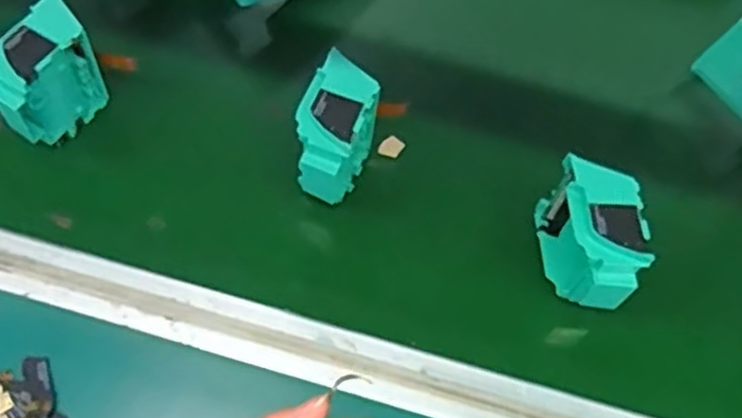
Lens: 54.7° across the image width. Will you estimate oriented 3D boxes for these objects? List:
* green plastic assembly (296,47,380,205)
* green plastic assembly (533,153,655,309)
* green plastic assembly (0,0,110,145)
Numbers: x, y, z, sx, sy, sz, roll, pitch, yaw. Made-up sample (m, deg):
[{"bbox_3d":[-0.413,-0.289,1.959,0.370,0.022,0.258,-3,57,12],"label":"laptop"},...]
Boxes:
[{"bbox_3d":[-0.024,-0.045,0.465,0.045,0.078,0.077,16,61,1],"label":"green plastic assembly"},{"bbox_3d":[0.134,0.019,0.448,0.042,0.075,0.082,3,61,-6],"label":"green plastic assembly"},{"bbox_3d":[-0.210,-0.085,0.468,0.042,0.077,0.078,30,62,9],"label":"green plastic assembly"}]

